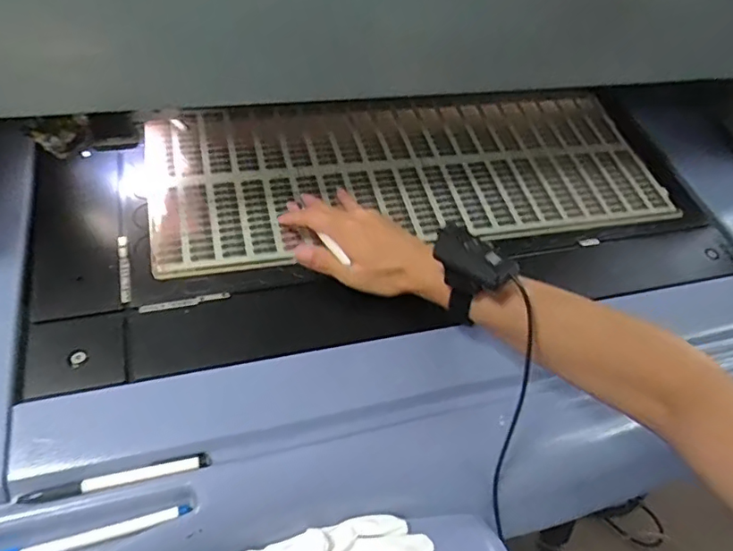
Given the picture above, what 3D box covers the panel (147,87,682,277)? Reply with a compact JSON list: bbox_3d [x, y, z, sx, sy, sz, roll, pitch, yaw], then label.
[{"bbox_3d":[0.054,-0.130,0.656,0.589,0.014,0.255,-10,58,-15],"label":"panel"}]

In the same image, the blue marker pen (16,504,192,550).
[{"bbox_3d":[-0.206,0.192,0.402,0.147,0.008,0.009,-9,34,-18],"label":"blue marker pen"}]

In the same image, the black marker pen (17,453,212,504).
[{"bbox_3d":[-0.189,0.155,0.422,0.133,0.007,0.009,-8,33,-16],"label":"black marker pen"}]

